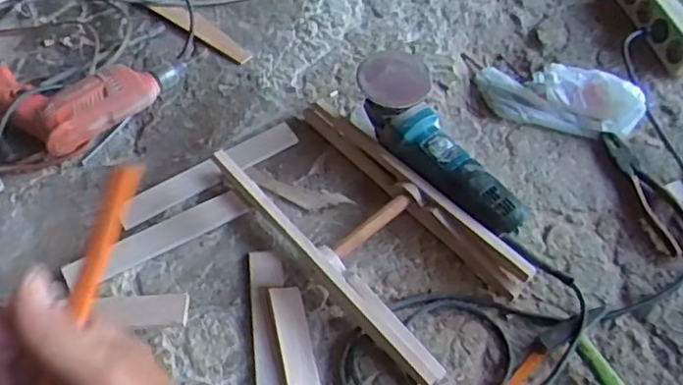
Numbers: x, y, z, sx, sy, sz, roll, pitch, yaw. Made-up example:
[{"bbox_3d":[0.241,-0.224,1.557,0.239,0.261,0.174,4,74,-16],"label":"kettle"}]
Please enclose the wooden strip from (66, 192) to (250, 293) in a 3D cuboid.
[{"bbox_3d":[-0.221,0.054,0.772,0.219,0.015,0.040,-26,61,-18],"label":"wooden strip"}]

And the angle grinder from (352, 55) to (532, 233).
[{"bbox_3d":[0.119,-0.058,0.795,0.080,0.068,0.273,-32,76,-21],"label":"angle grinder"}]

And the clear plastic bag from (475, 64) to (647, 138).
[{"bbox_3d":[0.299,-0.132,0.904,0.229,0.067,0.091,12,56,23],"label":"clear plastic bag"}]

